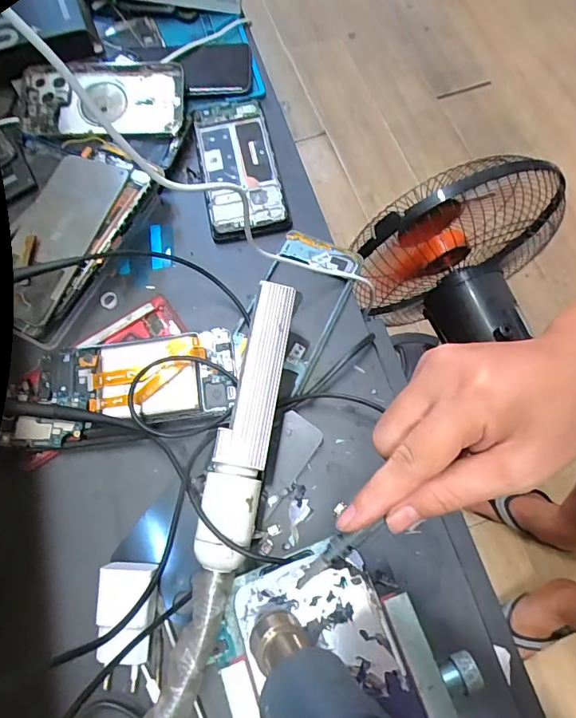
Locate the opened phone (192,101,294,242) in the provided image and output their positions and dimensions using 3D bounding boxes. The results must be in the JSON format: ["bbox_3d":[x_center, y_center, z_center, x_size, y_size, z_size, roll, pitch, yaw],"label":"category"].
[{"bbox_3d":[-0.049,-0.188,0.465,0.072,0.007,0.166,-12,68,-2],"label":"opened phone"}]

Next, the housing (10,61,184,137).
[{"bbox_3d":[-0.189,-0.264,0.485,0.163,0.014,0.085,-2,81,0],"label":"housing"}]

